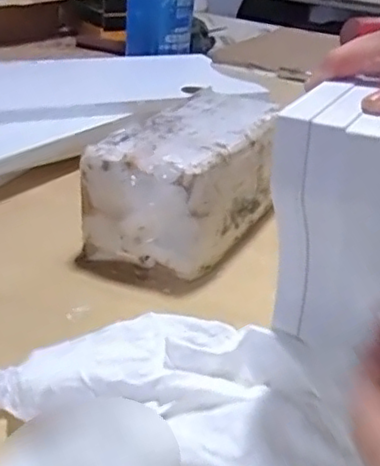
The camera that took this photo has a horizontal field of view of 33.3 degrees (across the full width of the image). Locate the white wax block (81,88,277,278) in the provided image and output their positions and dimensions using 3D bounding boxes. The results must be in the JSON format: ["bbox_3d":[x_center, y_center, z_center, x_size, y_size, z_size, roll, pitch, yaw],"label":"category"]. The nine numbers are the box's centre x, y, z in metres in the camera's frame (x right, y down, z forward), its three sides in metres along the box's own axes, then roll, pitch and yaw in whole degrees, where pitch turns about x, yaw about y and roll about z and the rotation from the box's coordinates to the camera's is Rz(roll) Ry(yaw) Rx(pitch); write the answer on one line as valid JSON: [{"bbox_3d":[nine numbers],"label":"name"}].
[{"bbox_3d":[0.001,-0.040,0.551,0.098,0.108,0.185,19,32,23],"label":"white wax block"}]

